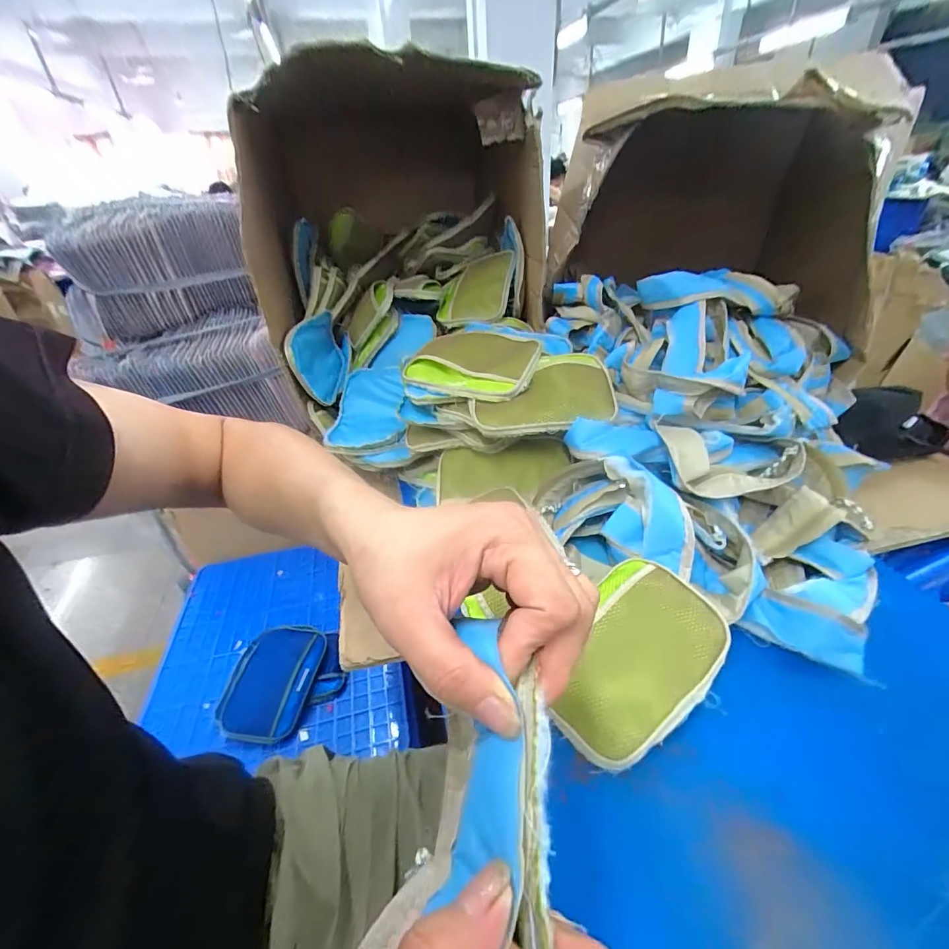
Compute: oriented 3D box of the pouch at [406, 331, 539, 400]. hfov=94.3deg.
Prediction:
[{"bbox_3d":[-0.003,-0.167,0.655,0.191,0.041,0.131,9,37,19],"label":"pouch"}]

